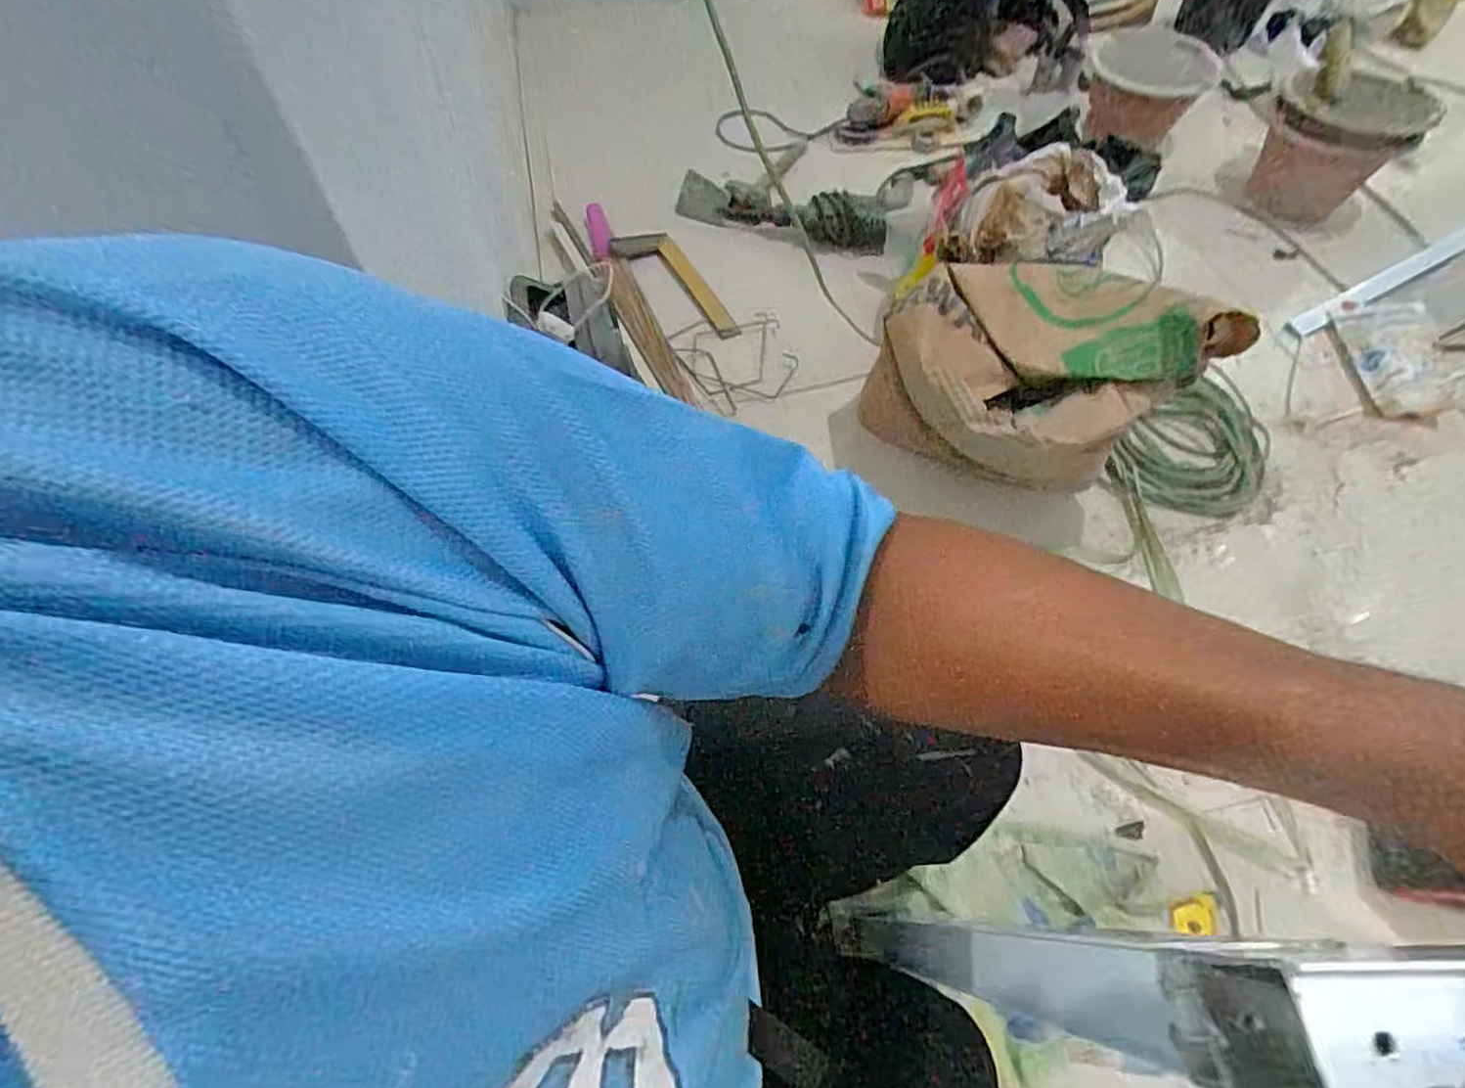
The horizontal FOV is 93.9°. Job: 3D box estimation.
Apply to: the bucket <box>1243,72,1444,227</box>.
[{"bbox_3d":[1.081,-0.725,1.253,0.189,0.214,0.166,6,59,4],"label":"bucket"}]

